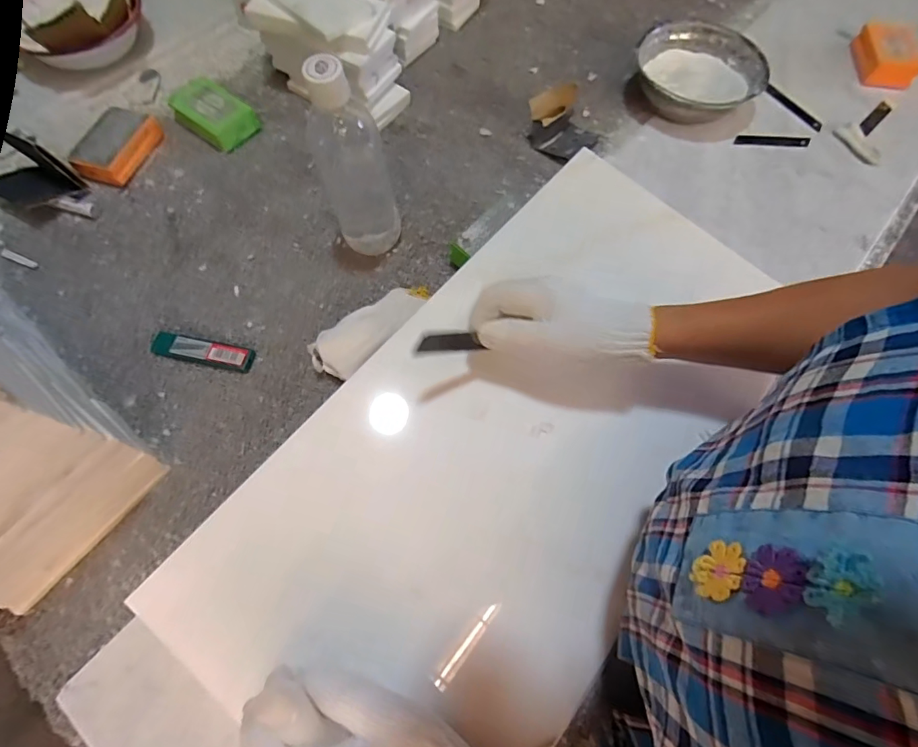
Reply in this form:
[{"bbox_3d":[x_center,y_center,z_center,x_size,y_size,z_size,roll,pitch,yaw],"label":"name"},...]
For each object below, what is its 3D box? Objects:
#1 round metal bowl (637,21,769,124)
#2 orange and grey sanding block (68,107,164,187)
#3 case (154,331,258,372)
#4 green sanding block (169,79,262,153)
[{"bbox_3d":[0.309,-0.383,0.605,0.146,0.048,0.151,0,65,-1],"label":"round metal bowl"},{"bbox_3d":[-0.411,-0.275,0.562,0.059,0.035,0.094,10,65,3],"label":"orange and grey sanding block"},{"bbox_3d":[-0.258,-0.022,0.470,0.104,0.013,0.025,12,65,4],"label":"case"},{"bbox_3d":[-0.306,-0.326,0.588,0.112,0.035,0.066,36,70,15],"label":"green sanding block"}]

